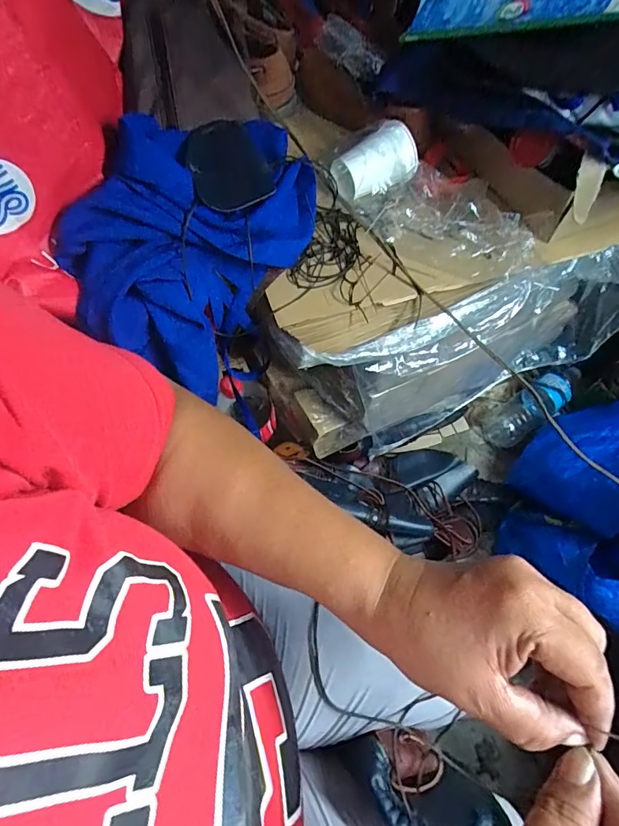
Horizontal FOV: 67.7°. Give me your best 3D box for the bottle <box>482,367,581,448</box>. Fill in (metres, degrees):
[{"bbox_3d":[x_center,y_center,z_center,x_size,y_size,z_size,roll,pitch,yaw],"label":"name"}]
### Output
[{"bbox_3d":[0.470,-0.021,0.949,0.245,0.074,0.085,-30,65,-17],"label":"bottle"}]

